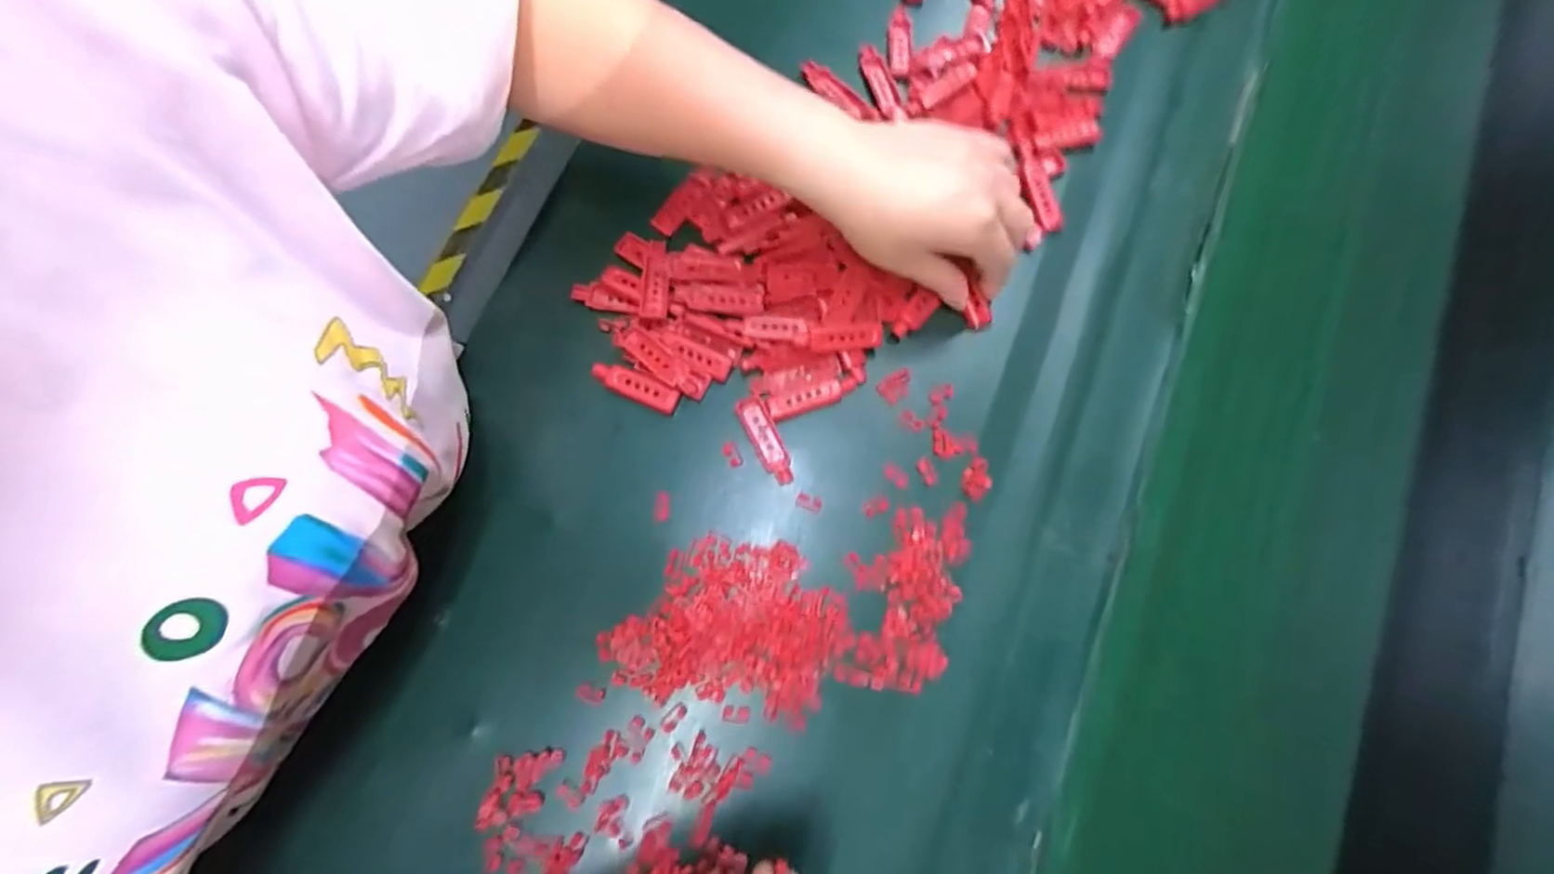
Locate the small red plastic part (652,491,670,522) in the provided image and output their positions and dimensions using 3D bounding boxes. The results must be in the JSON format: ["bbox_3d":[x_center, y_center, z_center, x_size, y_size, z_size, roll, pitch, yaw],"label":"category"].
[{"bbox_3d":[-0.066,0.039,0.379,0.010,0.004,0.017,1,78,-1],"label":"small red plastic part"}]

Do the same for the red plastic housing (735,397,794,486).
[{"bbox_3d":[-0.007,0.002,0.392,0.016,0.004,0.055,-27,79,-7],"label":"red plastic housing"}]

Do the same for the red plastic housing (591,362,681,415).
[{"bbox_3d":[-0.086,-0.031,0.397,0.056,0.006,0.015,22,78,4],"label":"red plastic housing"}]

